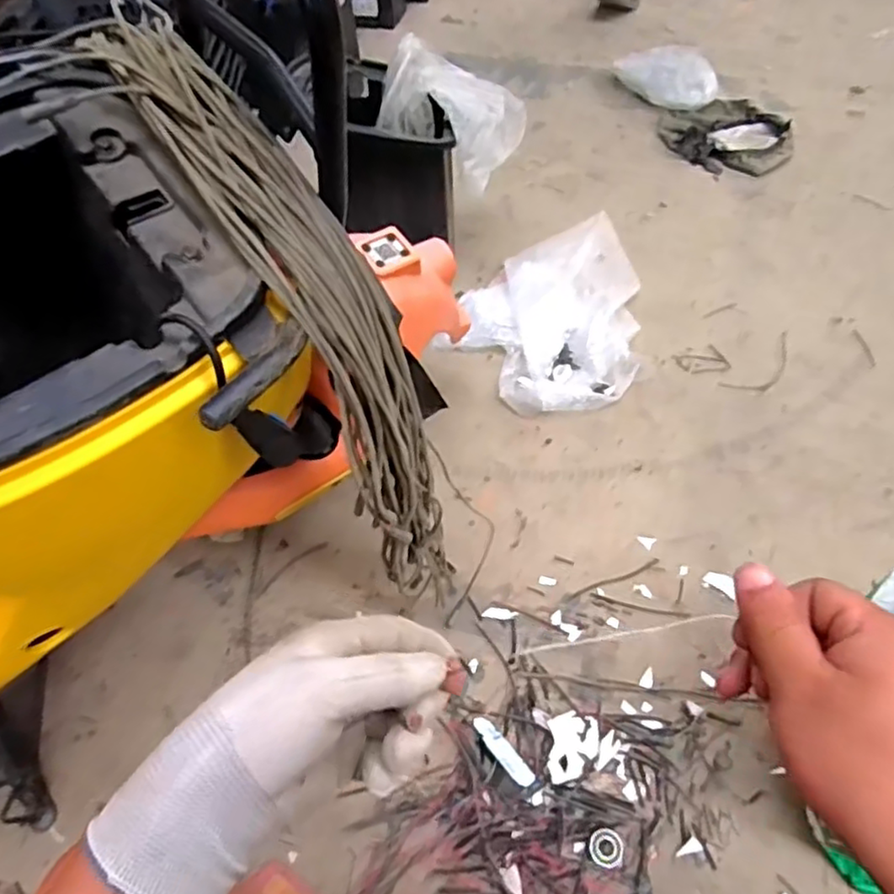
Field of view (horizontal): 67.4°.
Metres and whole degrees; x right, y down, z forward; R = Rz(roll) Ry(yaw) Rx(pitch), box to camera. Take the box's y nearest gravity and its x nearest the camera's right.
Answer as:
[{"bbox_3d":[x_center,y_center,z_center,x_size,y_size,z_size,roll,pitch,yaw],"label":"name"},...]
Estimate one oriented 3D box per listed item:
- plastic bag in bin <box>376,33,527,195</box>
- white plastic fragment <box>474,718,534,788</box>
[{"bbox_3d":[0.013,-0.577,1.166,0.223,0.172,0.186,31,60,26],"label":"plastic bag in bin"},{"bbox_3d":[0.065,0.351,0.773,0.024,0.016,0.090,-36,58,-21],"label":"white plastic fragment"}]

